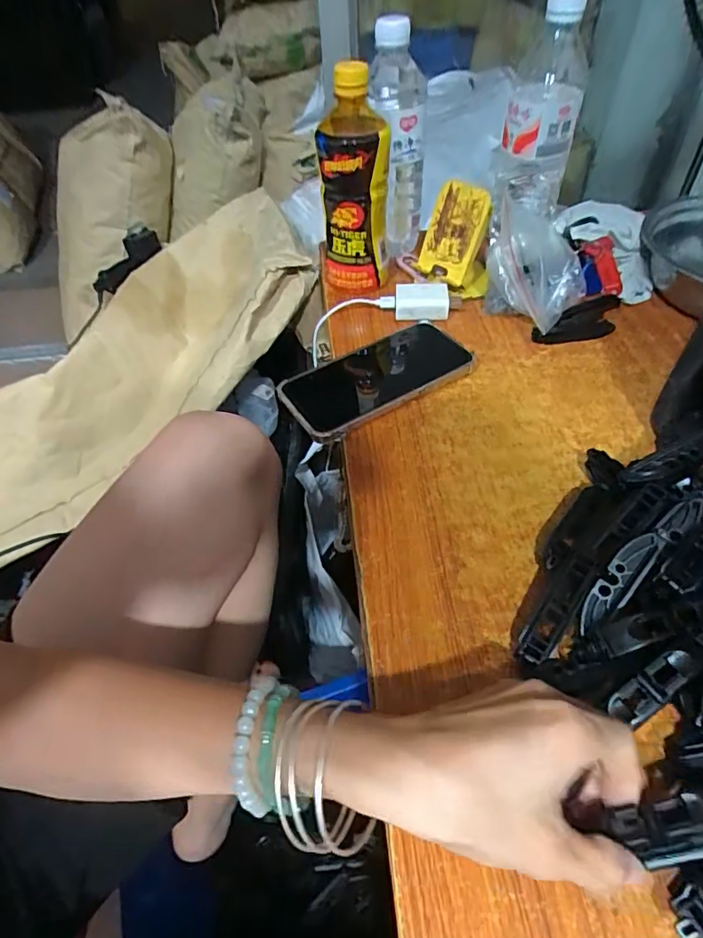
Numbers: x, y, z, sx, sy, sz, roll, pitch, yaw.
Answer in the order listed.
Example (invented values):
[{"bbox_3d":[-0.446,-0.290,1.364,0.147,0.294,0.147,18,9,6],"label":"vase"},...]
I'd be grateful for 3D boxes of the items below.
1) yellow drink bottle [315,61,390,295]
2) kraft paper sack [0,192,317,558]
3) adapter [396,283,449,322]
[{"bbox_3d":[0.003,-0.275,0.504,0.064,0.205,0.069,0,49,4],"label":"yellow drink bottle"},{"bbox_3d":[-0.339,-0.135,0.730,0.648,0.150,0.255,-38,54,-2],"label":"kraft paper sack"},{"bbox_3d":[0.072,-0.172,0.517,0.053,0.023,0.044,1,49,5],"label":"adapter"}]

